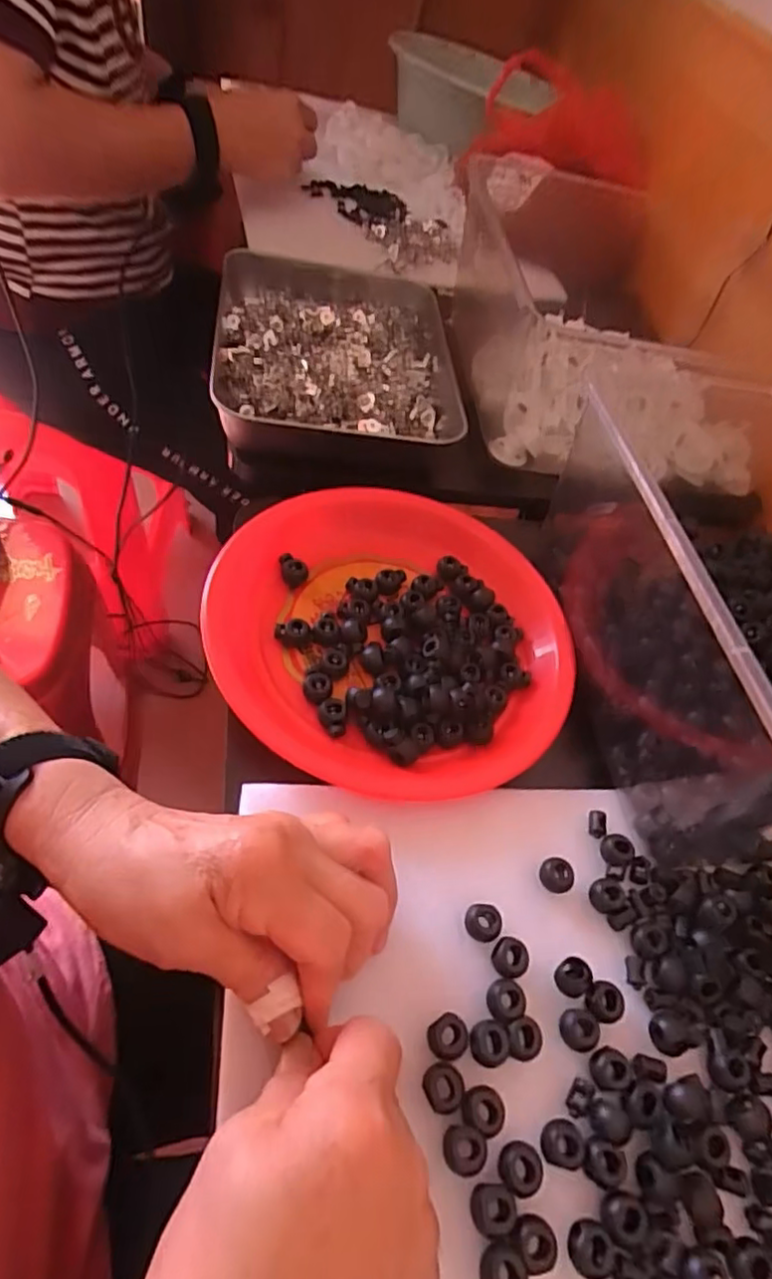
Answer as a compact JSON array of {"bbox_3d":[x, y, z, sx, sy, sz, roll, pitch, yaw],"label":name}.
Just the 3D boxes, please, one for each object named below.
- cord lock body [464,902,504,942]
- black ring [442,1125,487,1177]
[{"bbox_3d":[0.048,0.138,0.311,0.017,0.008,0.016,7,54,-10],"label":"cord lock body"},{"bbox_3d":[0.032,0.206,0.256,0.017,0.005,0.016,7,54,-10],"label":"black ring"}]

